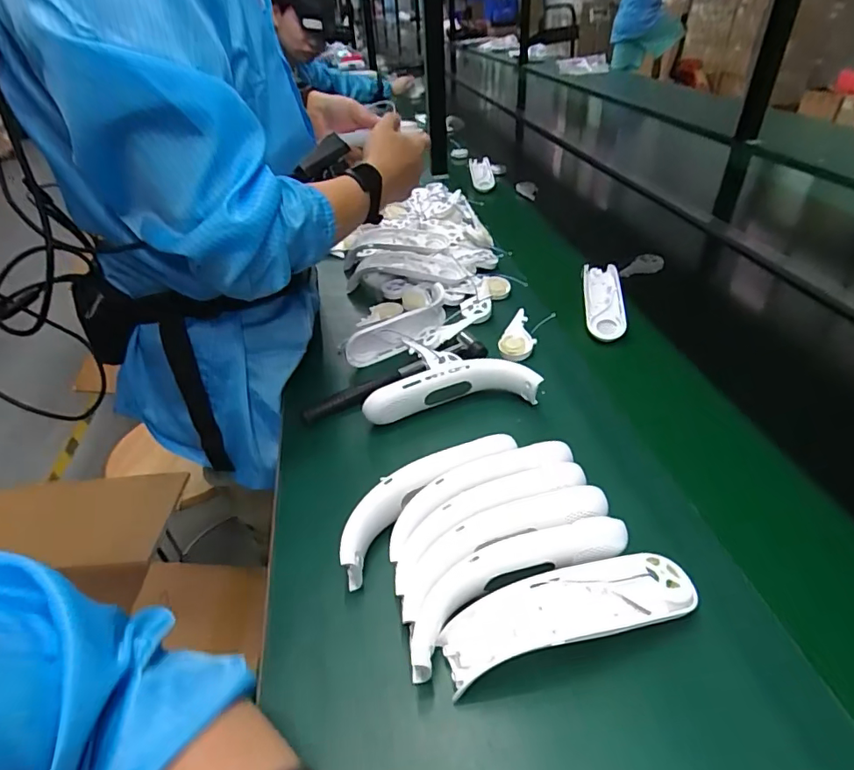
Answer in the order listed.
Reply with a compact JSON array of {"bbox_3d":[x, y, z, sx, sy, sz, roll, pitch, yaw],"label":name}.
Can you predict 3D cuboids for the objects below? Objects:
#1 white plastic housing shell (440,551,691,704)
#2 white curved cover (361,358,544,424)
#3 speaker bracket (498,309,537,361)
[{"bbox_3d":[0.106,0.175,0.375,0.195,0.052,0.053,-13,42,-10],"label":"white plastic housing shell"},{"bbox_3d":[0.026,0.005,0.580,0.195,0.053,0.042,-7,41,-4],"label":"white curved cover"},{"bbox_3d":[0.122,-0.065,0.680,0.046,0.023,0.093,2,41,7],"label":"speaker bracket"}]

